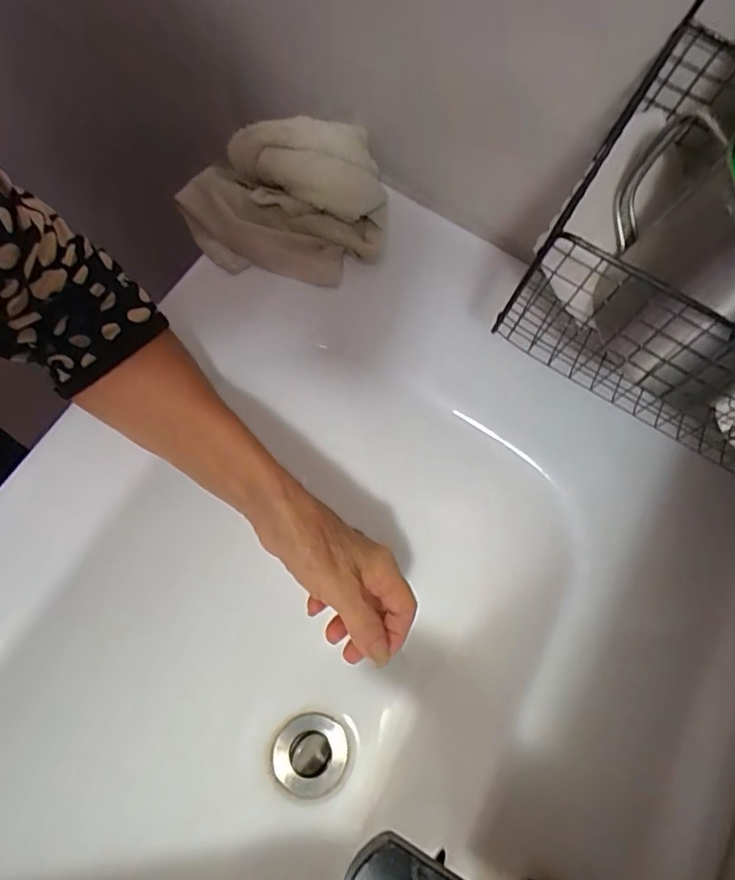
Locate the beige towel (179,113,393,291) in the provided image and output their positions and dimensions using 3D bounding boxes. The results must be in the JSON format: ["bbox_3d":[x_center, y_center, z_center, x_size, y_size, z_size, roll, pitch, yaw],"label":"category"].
[{"bbox_3d":[-0.063,-0.175,0.428,0.157,0.065,0.095,5,70,-5],"label":"beige towel"}]

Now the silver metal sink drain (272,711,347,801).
[{"bbox_3d":[-0.046,0.254,0.472,0.057,0.007,0.058,2,71,-6],"label":"silver metal sink drain"}]

